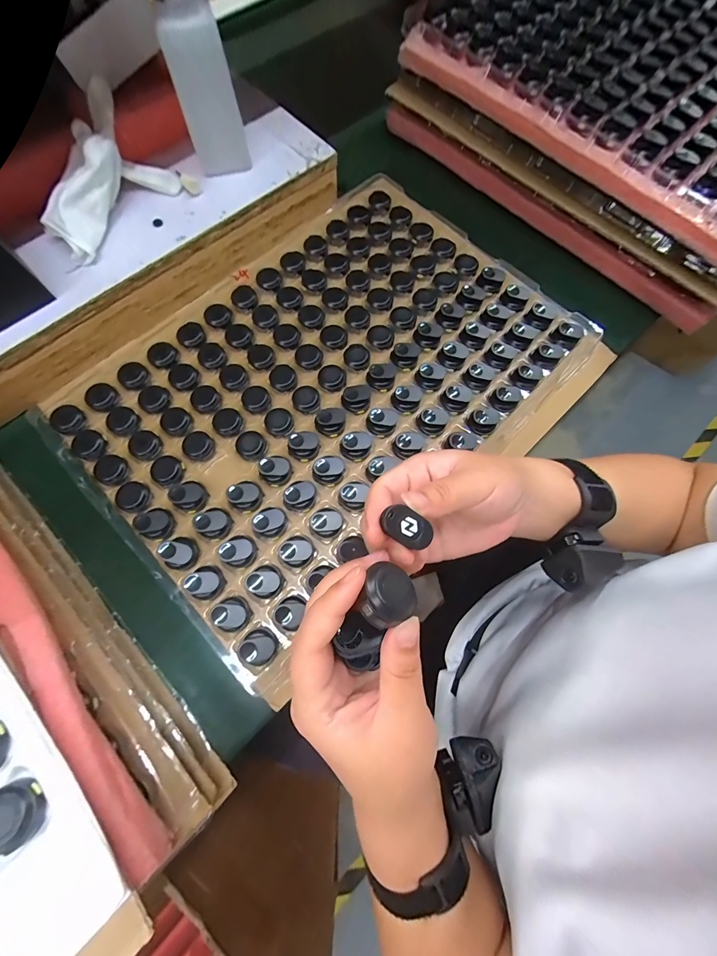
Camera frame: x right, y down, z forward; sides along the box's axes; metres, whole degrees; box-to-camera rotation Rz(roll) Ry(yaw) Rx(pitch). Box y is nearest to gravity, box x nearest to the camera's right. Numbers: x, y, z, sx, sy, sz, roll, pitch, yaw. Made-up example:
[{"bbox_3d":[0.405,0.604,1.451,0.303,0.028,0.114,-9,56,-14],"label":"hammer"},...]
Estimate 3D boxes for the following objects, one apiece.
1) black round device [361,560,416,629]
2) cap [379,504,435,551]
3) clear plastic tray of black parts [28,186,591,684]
[{"bbox_3d":[0.013,0.061,0.168,0.027,0.018,0.031,26,44,-13],"label":"black round device"},{"bbox_3d":[0.025,0.026,0.178,0.025,0.007,0.017,29,75,7],"label":"cap"},{"bbox_3d":[-0.032,-0.112,0.359,0.491,0.023,0.340,-42,78,-12],"label":"clear plastic tray of black parts"}]

